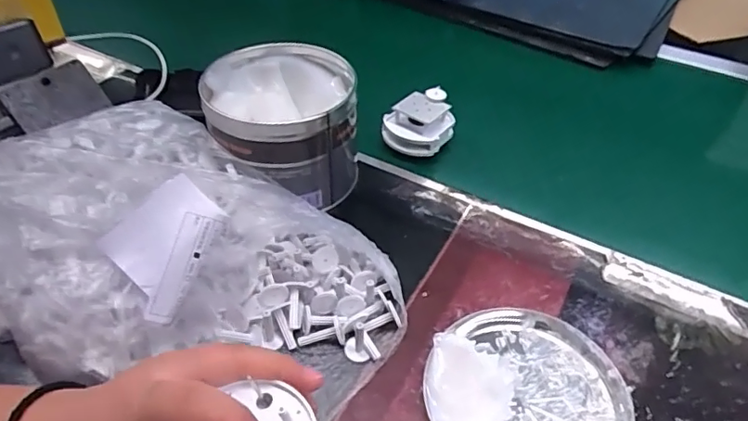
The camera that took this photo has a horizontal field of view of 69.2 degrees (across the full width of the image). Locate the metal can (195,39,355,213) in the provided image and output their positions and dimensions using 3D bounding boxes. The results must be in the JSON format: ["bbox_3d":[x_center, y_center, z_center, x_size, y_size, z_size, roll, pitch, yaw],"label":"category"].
[{"bbox_3d":[-0.078,-0.074,0.479,0.122,0.089,0.127,1,43,-1],"label":"metal can"}]

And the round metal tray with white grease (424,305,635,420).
[{"bbox_3d":[0.099,0.113,0.349,0.125,0.028,0.128,1,43,-1],"label":"round metal tray with white grease"}]

